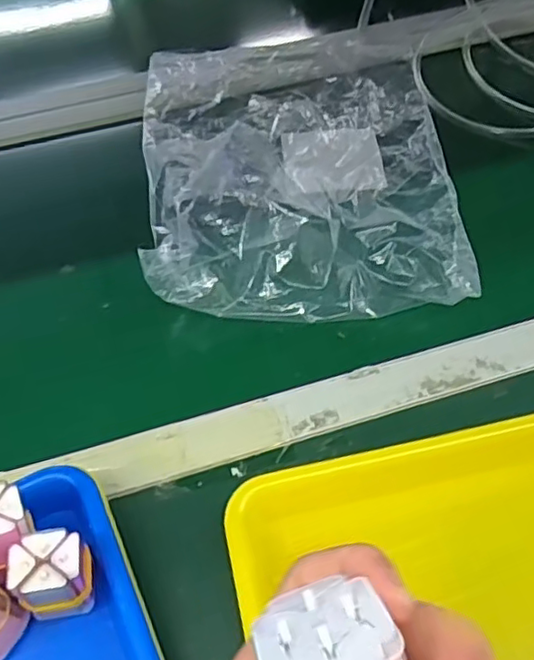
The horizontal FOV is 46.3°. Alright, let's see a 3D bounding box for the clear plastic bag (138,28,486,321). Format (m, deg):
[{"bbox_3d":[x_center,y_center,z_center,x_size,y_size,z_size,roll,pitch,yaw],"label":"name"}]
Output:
[{"bbox_3d":[0.020,-0.193,0.633,0.308,0.060,0.439,-1,52,2],"label":"clear plastic bag"}]

